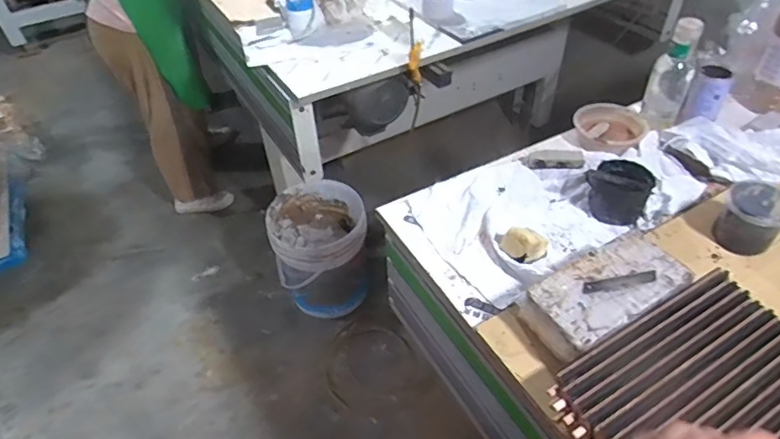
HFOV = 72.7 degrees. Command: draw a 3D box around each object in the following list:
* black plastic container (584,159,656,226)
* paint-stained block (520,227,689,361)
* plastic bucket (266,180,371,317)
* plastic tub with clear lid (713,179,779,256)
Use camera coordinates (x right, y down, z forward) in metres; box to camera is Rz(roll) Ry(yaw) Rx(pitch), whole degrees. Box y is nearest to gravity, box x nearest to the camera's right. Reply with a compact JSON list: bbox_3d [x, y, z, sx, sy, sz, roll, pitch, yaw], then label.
[{"bbox_3d":[0.362,-0.046,0.847,0.098,0.068,0.079,15,47,18],"label":"black plastic container"},{"bbox_3d":[0.276,0.098,0.680,0.203,0.054,0.102,-24,48,-20],"label":"paint-stained block"},{"bbox_3d":[-0.228,0.110,1.754,0.296,0.372,0.291,-2,44,2],"label":"plastic bucket"},{"bbox_3d":[0.525,-0.003,0.770,0.081,0.077,0.081,-2,44,2],"label":"plastic tub with clear lid"}]

